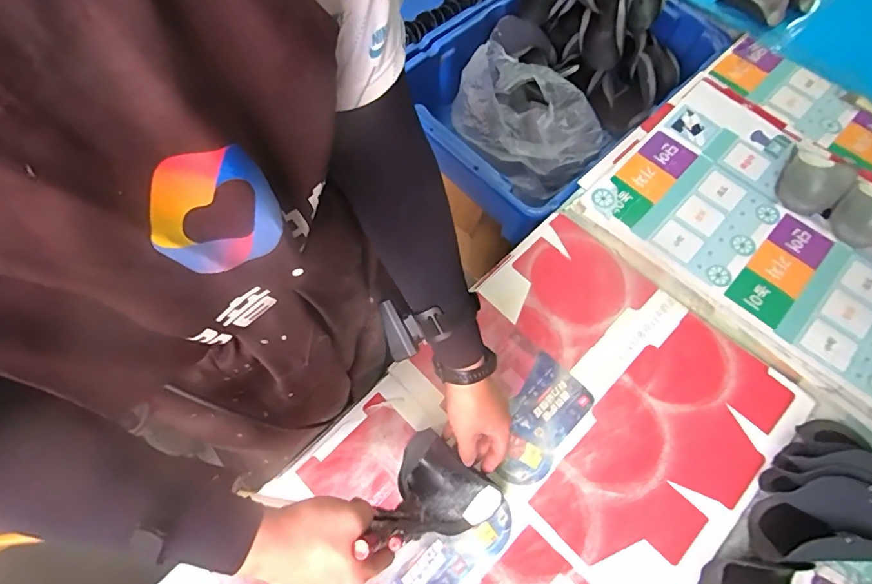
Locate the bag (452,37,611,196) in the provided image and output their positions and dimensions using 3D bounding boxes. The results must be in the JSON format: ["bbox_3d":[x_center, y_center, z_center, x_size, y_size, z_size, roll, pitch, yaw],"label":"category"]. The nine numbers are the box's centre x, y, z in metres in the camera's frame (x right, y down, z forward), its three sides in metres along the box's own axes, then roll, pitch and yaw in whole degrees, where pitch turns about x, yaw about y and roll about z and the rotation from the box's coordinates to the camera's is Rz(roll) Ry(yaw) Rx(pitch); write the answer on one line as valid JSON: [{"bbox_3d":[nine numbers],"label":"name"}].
[{"bbox_3d":[0.177,-0.361,0.942,0.230,0.136,0.314,-36,70,-14],"label":"bag"}]

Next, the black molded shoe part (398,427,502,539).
[{"bbox_3d":[0.009,0.256,0.602,0.137,0.056,0.089,38,71,14],"label":"black molded shoe part"}]

